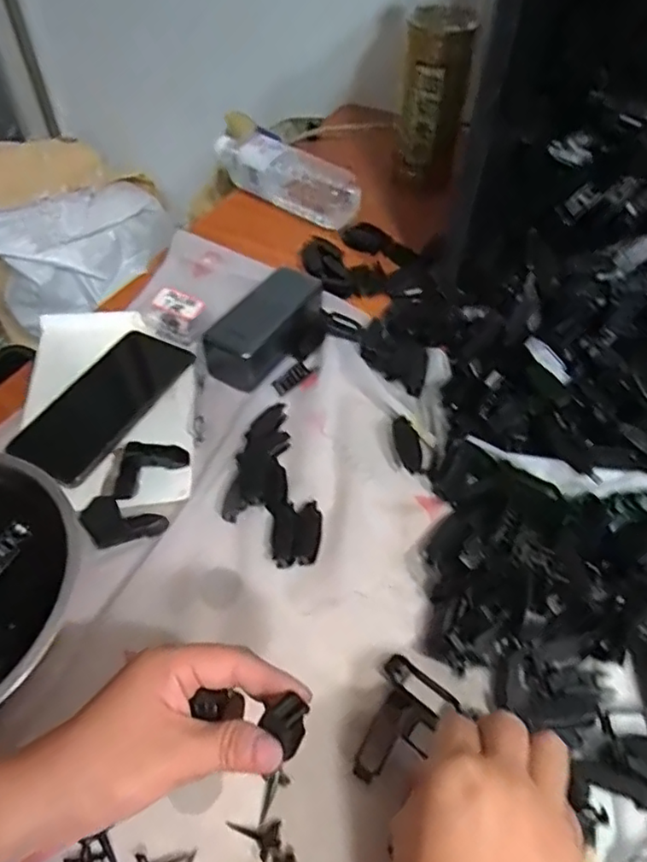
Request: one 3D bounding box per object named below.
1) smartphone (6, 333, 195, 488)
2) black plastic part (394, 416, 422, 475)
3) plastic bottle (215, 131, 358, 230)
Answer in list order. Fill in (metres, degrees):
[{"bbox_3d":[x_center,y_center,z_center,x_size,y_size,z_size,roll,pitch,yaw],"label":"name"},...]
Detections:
[{"bbox_3d":[-0.193,-0.026,0.525,0.078,0.009,0.161,23,55,17],"label":"smartphone"},{"bbox_3d":[0.072,0.012,0.505,0.019,0.006,0.049,-11,74,-9],"label":"black plastic part"},{"bbox_3d":[-0.054,-0.317,0.730,0.208,0.061,0.054,28,57,21],"label":"plastic bottle"}]

